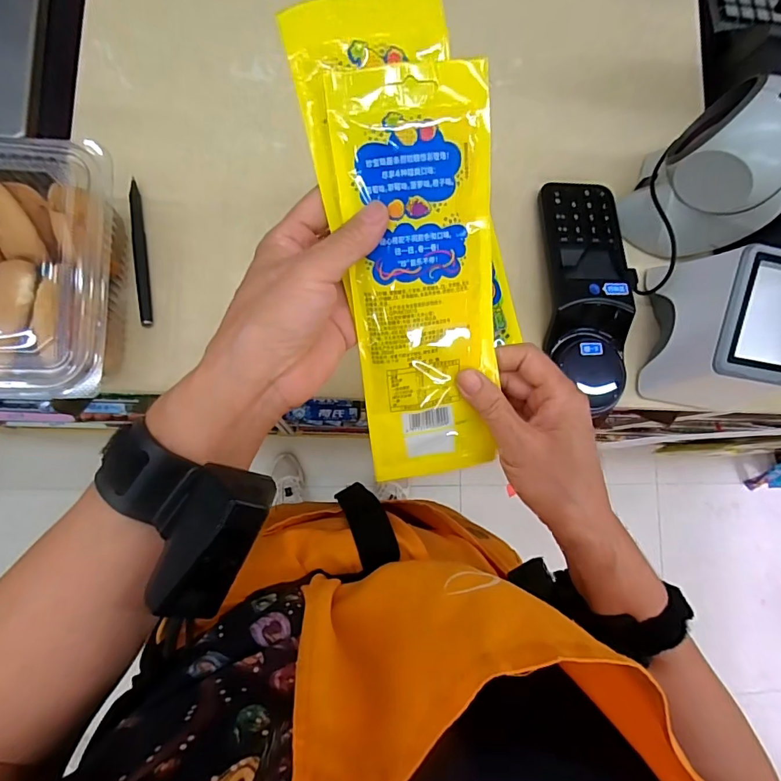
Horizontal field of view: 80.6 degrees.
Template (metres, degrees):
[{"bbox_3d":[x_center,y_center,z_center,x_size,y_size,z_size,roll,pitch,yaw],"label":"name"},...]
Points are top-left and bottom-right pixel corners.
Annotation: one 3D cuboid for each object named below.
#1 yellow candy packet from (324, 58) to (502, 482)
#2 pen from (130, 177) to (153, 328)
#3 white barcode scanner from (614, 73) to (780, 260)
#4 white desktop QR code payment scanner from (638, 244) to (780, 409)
[{"bbox_3d":[0.021,-0.054,0.277,0.087,0.009,0.237,-8,112,-8],"label":"yellow candy packet"},{"bbox_3d":[-0.215,-0.118,0.396,0.011,0.005,0.127,-7,85,-8],"label":"pen"},{"bbox_3d":[0.277,-0.174,0.401,0.100,0.142,0.078,36,81,-3],"label":"white barcode scanner"},{"bbox_3d":[0.296,-0.054,0.400,0.098,0.089,0.133,2,84,-7],"label":"white desktop QR code payment scanner"}]

